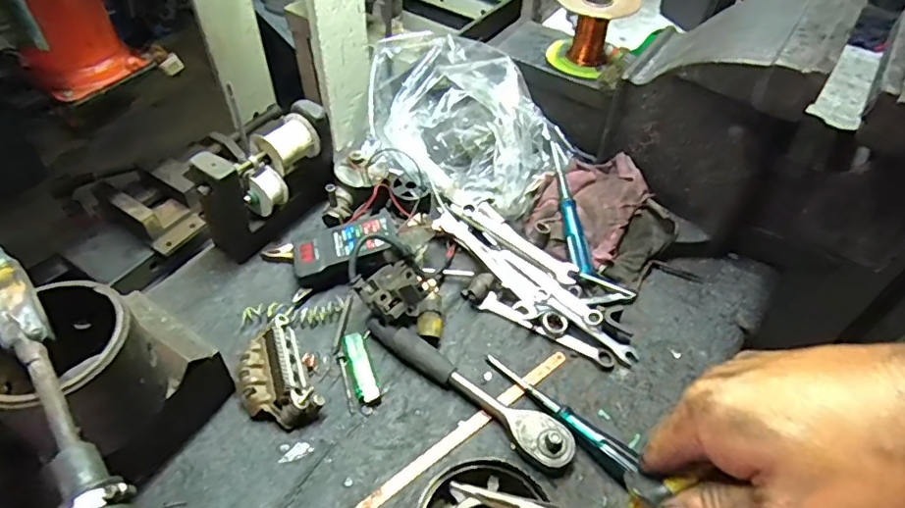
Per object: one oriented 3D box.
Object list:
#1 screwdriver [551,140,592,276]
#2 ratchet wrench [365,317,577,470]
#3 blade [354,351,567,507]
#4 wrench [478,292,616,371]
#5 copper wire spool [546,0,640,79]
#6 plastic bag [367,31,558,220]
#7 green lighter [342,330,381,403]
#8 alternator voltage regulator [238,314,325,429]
[{"bbox_3d":[0.139,-0.059,0.687,0.018,0.014,0.184,-4,64,-7],"label":"screwdriver"},{"bbox_3d":[0.016,0.129,0.569,0.237,0.029,0.041,32,54,23],"label":"ratchet wrench"},{"bbox_3d":[-0.002,0.180,0.543,0.303,0.009,0.014,-30,62,-26],"label":"blade"},{"bbox_3d":[0.105,0.083,0.624,0.157,0.015,0.022,26,52,19],"label":"wrench"},{"bbox_3d":[0.167,-0.273,0.687,0.095,0.085,0.095,13,49,8],"label":"copper wire spool"},{"bbox_3d":[0.012,-0.168,0.735,0.232,0.134,0.188,9,49,5],"label":"plastic bag"},{"bbox_3d":[-0.095,0.117,0.580,0.024,0.013,0.078,-15,51,-16],"label":"green lighter"},{"bbox_3d":[-0.177,0.119,0.557,0.068,0.036,0.113,-21,53,-20],"label":"alternator voltage regulator"}]

